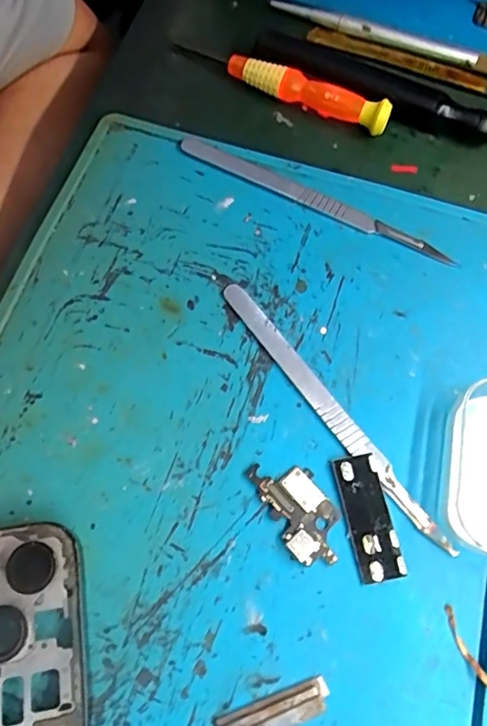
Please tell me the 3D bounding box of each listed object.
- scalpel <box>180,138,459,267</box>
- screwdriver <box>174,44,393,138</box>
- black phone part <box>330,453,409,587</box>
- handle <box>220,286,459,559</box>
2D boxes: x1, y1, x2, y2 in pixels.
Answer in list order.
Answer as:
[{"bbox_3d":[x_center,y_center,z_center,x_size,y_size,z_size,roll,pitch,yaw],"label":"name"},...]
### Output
[{"bbox_3d":[0.032,-0.075,0.242,0.133,0.004,0.010,26,69,8],"label":"scalpel"},{"bbox_3d":[0.018,-0.139,0.263,0.112,0.015,0.011,24,68,7],"label":"screwdriver"},{"bbox_3d":[0.044,0.055,0.190,0.016,0.004,0.044,-9,68,-6],"label":"black phone part"},{"bbox_3d":[0.033,0.018,0.205,0.009,0.004,0.130,-34,73,-15],"label":"handle"}]

